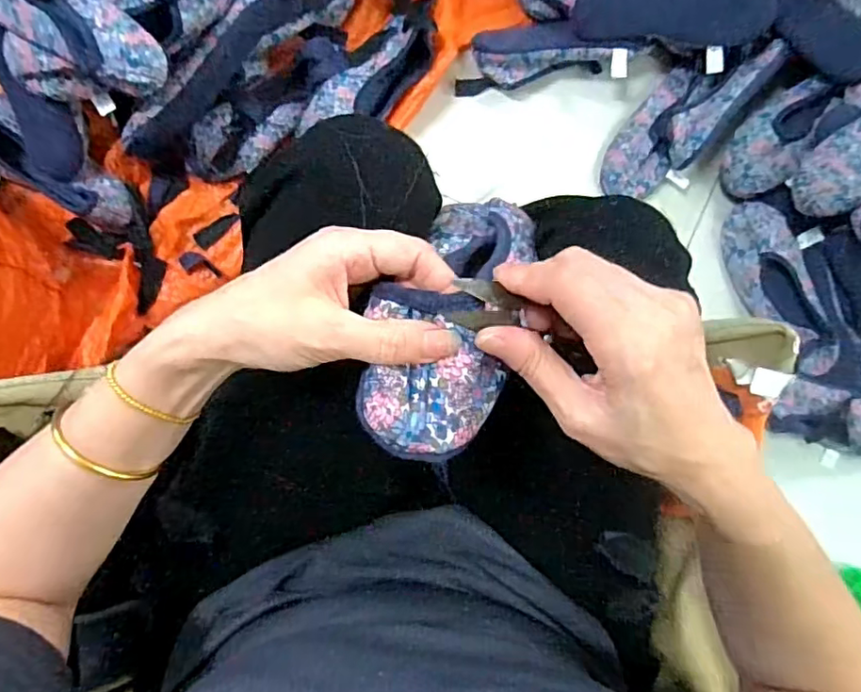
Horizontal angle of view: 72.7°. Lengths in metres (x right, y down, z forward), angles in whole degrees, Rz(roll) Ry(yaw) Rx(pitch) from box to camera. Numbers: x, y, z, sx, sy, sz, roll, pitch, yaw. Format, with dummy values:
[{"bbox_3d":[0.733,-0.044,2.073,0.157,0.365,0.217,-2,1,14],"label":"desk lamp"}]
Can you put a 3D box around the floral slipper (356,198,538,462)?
[{"bbox_3d":[0.021,-0.037,0.334,0.078,0.219,0.057,24,131,-5],"label":"floral slipper"}]

